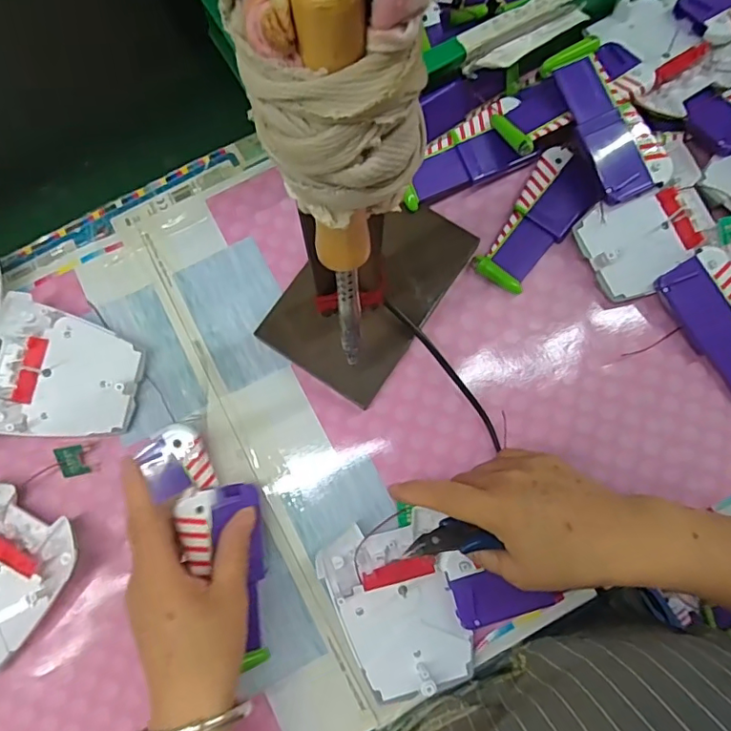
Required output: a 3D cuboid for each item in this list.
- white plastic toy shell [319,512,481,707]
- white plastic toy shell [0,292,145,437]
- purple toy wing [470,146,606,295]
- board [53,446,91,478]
[{"bbox_3d":[0.029,0.156,0.355,0.089,0.028,0.109,-26,78,-5],"label":"white plastic toy shell"},{"bbox_3d":[-0.226,0.009,0.394,0.108,0.029,0.097,13,78,4],"label":"white plastic toy shell"},{"bbox_3d":[0.137,-0.114,0.415,0.054,0.017,0.119,33,91,15],"label":"purple toy wing"},{"bbox_3d":[-0.215,0.070,0.389,0.019,0.004,0.022,-11,103,-11],"label":"board"}]

